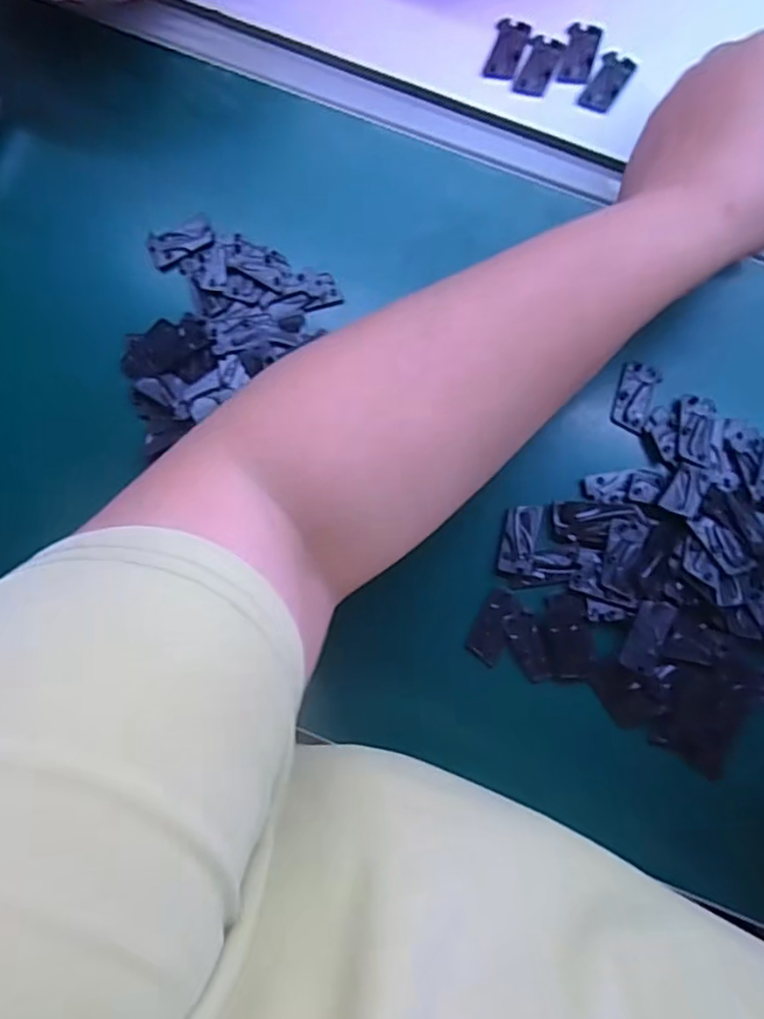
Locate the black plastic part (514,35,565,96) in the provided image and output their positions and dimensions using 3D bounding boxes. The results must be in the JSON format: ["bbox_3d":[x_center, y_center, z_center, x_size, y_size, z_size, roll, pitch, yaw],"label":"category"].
[{"bbox_3d":[0.083,-0.232,0.342,0.018,0.004,0.032,22,83,3],"label":"black plastic part"}]

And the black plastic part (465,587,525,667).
[{"bbox_3d":[0.054,0.056,0.313,0.016,0.004,0.035,27,83,4],"label":"black plastic part"}]

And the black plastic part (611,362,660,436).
[{"bbox_3d":[0.125,-0.056,0.327,0.018,0.005,0.033,18,82,2],"label":"black plastic part"}]

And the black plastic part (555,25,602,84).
[{"bbox_3d":[0.104,-0.239,0.342,0.017,0.004,0.035,15,82,2],"label":"black plastic part"}]

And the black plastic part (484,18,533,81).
[{"bbox_3d":[0.066,-0.242,0.345,0.017,0.004,0.034,17,82,2],"label":"black plastic part"}]

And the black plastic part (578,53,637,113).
[{"bbox_3d":[0.118,-0.222,0.340,0.017,0.004,0.035,29,83,4],"label":"black plastic part"}]

